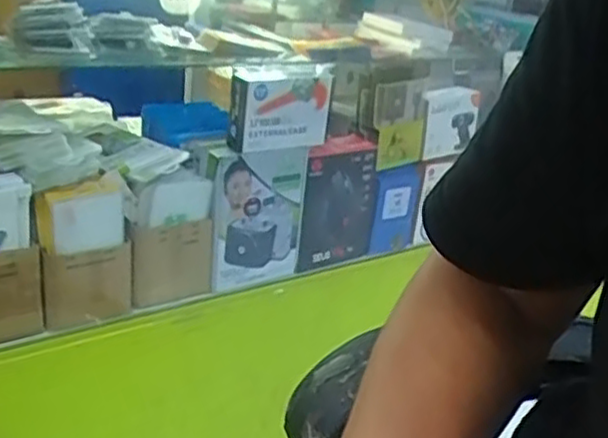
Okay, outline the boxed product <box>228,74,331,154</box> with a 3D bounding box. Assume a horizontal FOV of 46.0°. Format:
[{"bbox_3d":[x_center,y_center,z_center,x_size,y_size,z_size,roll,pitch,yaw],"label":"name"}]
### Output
[{"bbox_3d":[-0.036,-0.156,1.020,0.166,0.096,0.045,-13,29,-40],"label":"boxed product"}]

